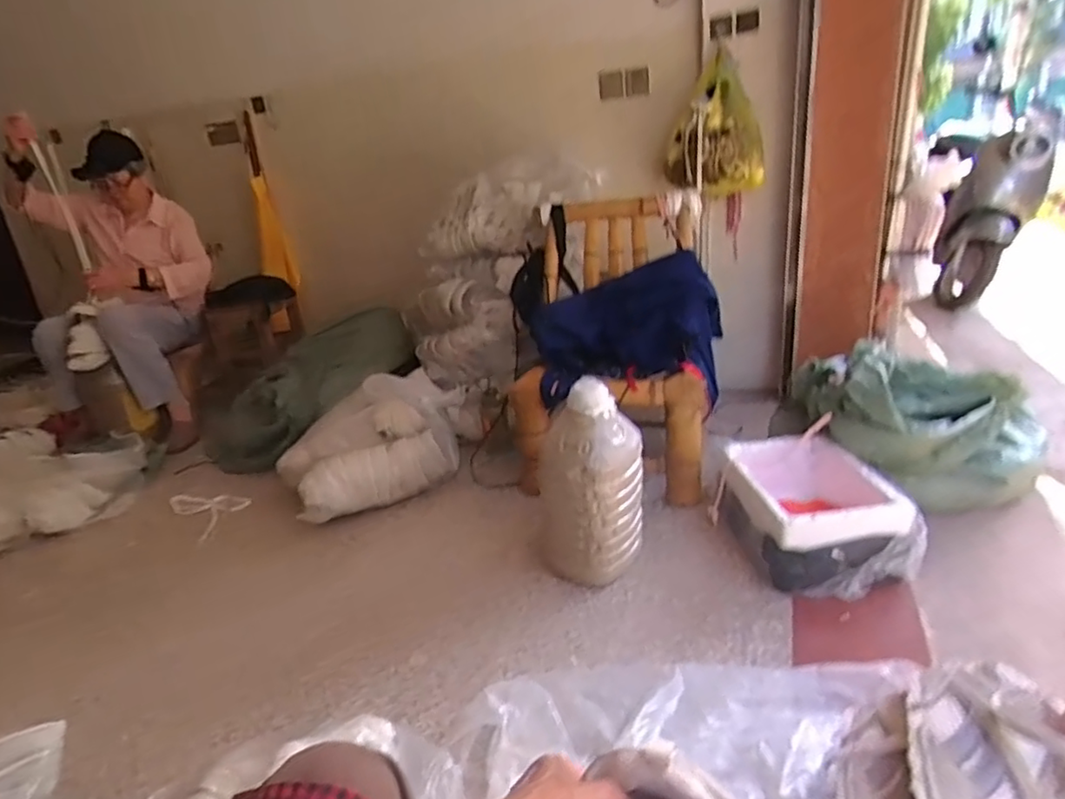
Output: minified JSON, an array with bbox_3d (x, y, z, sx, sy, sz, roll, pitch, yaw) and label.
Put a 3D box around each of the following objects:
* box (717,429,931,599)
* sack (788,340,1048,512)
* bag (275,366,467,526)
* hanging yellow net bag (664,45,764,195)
[{"bbox_3d":[0.572,0.221,1.285,0.298,0.175,0.362,-7,21,-2],"label":"box"},{"bbox_3d":[0.915,0.047,1.454,0.502,0.308,0.381,-2,22,10],"label":"sack"},{"bbox_3d":[-0.411,0.113,1.670,0.535,0.231,0.298,-23,27,-37],"label":"bag"},{"bbox_3d":[0.506,-0.761,1.736,0.154,0.336,0.242,-18,25,-29],"label":"hanging yellow net bag"}]

